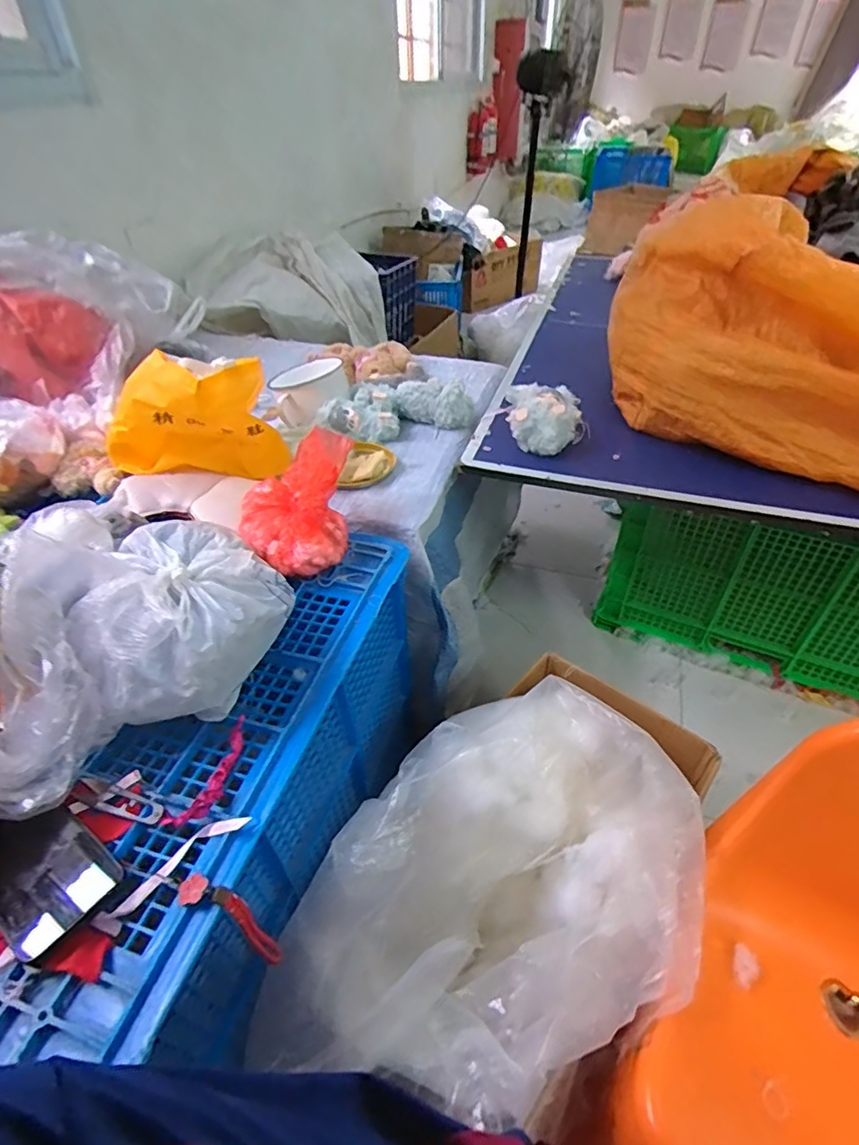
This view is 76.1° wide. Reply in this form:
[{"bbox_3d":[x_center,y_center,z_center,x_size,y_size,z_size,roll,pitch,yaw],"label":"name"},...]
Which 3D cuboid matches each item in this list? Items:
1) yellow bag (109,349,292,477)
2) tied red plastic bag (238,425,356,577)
[{"bbox_3d":[-0.365,-0.216,0.831,0.246,0.187,0.129,-1,42,0],"label":"yellow bag"},{"bbox_3d":[-0.182,-0.087,0.737,0.142,0.129,0.173,0,42,2],"label":"tied red plastic bag"}]

